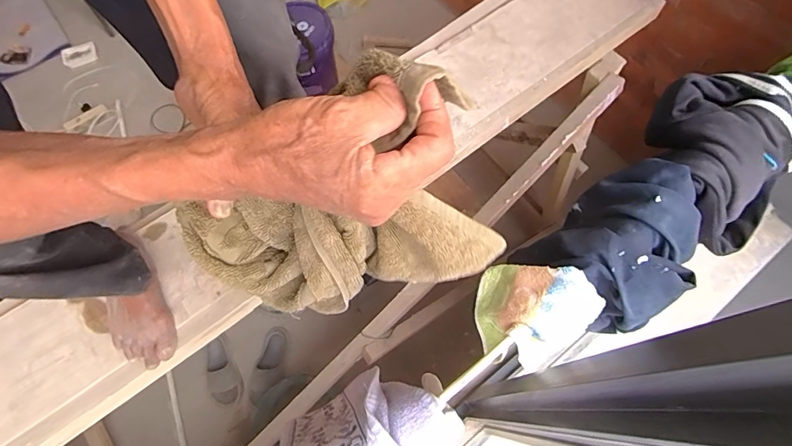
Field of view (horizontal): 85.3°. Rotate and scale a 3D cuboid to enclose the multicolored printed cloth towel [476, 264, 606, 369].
[{"bbox_3d":[0.174,0.113,0.543,0.134,0.087,0.113,18,68,9],"label":"multicolored printed cloth towel"}]

